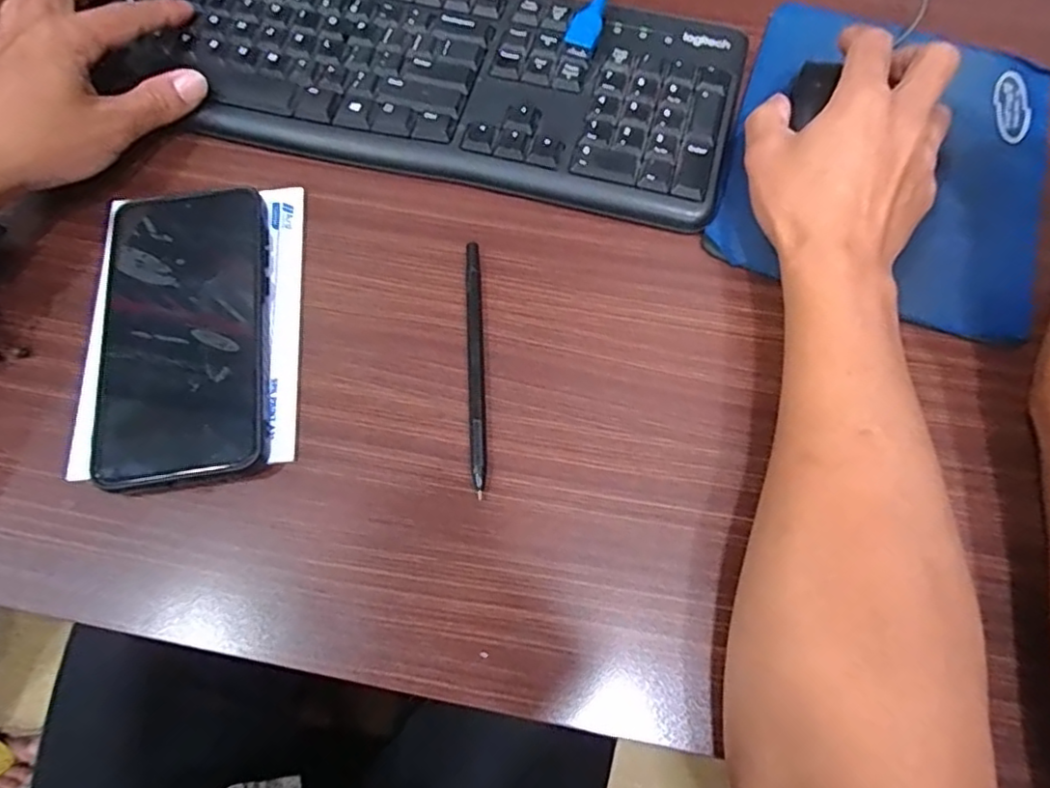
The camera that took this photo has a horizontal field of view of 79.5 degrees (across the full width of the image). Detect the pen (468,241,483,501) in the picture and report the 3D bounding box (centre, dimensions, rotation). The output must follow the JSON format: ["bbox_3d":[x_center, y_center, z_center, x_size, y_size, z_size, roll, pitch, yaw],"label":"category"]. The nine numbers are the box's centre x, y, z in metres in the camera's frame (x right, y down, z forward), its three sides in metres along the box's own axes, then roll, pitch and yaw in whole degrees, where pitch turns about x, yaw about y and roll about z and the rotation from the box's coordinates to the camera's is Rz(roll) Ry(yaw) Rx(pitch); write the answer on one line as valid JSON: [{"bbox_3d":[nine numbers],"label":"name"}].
[{"bbox_3d":[-0.026,-0.017,0.324,0.006,0.007,0.140,-3,69,0],"label":"pen"}]

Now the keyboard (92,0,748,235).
[{"bbox_3d":[-0.080,-0.205,0.388,0.412,0.021,0.156,19,71,7],"label":"keyboard"}]

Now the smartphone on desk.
[{"bbox_3d":[-0.173,-0.033,0.322,0.081,0.011,0.161,-8,70,1],"label":"smartphone on desk"}]

